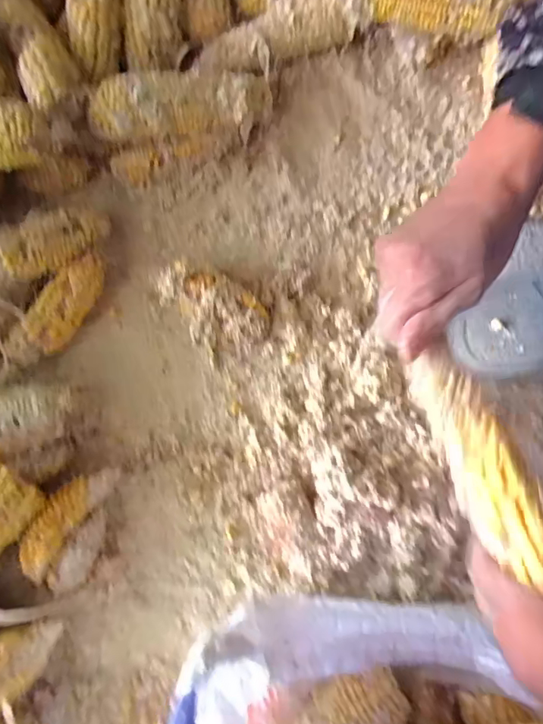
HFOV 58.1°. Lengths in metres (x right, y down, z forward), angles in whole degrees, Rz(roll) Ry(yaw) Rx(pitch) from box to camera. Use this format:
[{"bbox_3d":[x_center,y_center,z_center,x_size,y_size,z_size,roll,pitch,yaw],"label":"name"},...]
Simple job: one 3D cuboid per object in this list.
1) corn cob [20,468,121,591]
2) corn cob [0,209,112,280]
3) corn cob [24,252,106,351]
[{"bbox_3d":[-0.166,0.138,0.419,0.052,0.043,0.103,29,81,5],"label":"corn cob"},{"bbox_3d":[-0.193,-0.114,0.443,0.112,0.035,0.042,-35,80,-37],"label":"corn cob"},{"bbox_3d":[-0.188,-0.055,0.458,0.034,0.042,0.096,35,81,6],"label":"corn cob"}]

